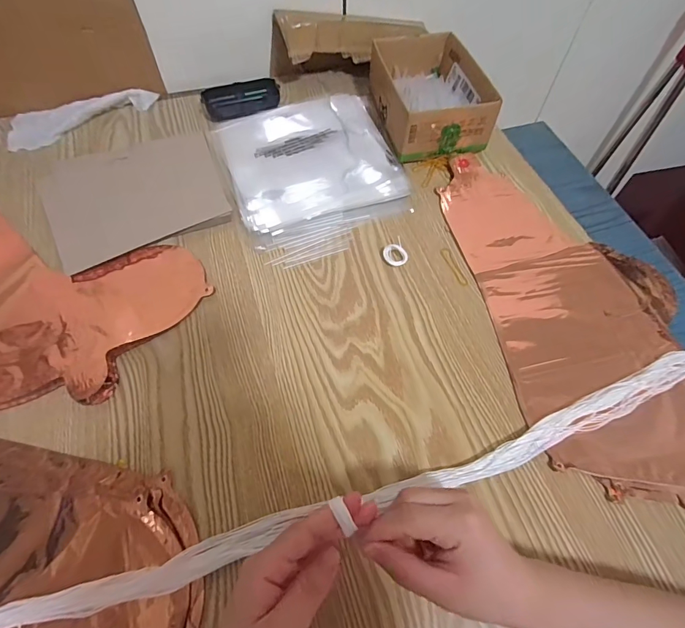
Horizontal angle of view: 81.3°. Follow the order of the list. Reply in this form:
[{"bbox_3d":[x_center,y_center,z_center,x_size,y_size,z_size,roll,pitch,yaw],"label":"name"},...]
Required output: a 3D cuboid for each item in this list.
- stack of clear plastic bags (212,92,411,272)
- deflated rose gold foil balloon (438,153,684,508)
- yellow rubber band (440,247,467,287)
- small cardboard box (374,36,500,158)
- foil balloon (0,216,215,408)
[{"bbox_3d":[-0.035,-0.190,0.520,0.215,0.015,0.262,-18,62,-10],"label":"stack of clear plastic bags"},{"bbox_3d":[0.259,-0.020,0.425,0.216,0.014,0.417,-8,61,-5],"label":"deflated rose gold foil balloon"},{"bbox_3d":[0.127,-0.054,0.453,0.010,0.004,0.054,-15,62,-9],"label":"yellow rubber band"},{"bbox_3d":[0.117,-0.307,0.553,0.127,0.069,0.192,-10,61,-6],"label":"small cardboard box"},{"bbox_3d":[-0.369,-0.058,0.440,0.414,0.016,0.227,30,65,16],"label":"foil balloon"}]

